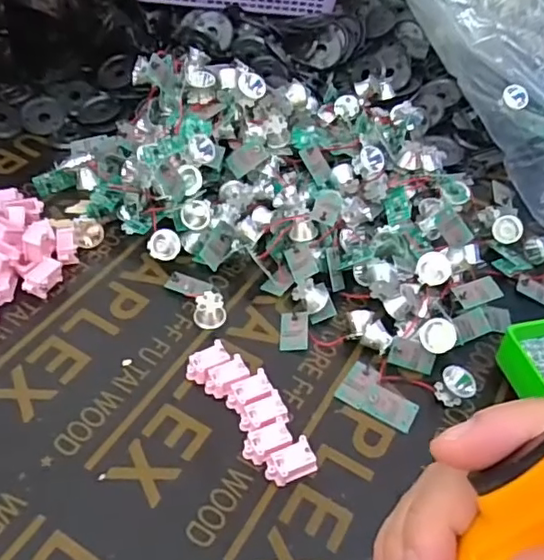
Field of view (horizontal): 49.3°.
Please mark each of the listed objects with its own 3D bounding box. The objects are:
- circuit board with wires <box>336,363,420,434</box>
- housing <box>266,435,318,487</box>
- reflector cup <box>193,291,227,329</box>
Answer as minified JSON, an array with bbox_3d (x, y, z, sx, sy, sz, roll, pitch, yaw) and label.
[{"bbox_3d":[0.071,0.078,0.392,0.051,0.005,0.030,30,51,21],"label":"circuit board with wires"},{"bbox_3d":[0.012,0.109,0.352,0.029,0.014,0.018,-23,53,-24],"label":"housing"},{"bbox_3d":[-0.045,0.022,0.425,0.022,0.018,0.017,4,47,-1],"label":"reflector cup"}]

